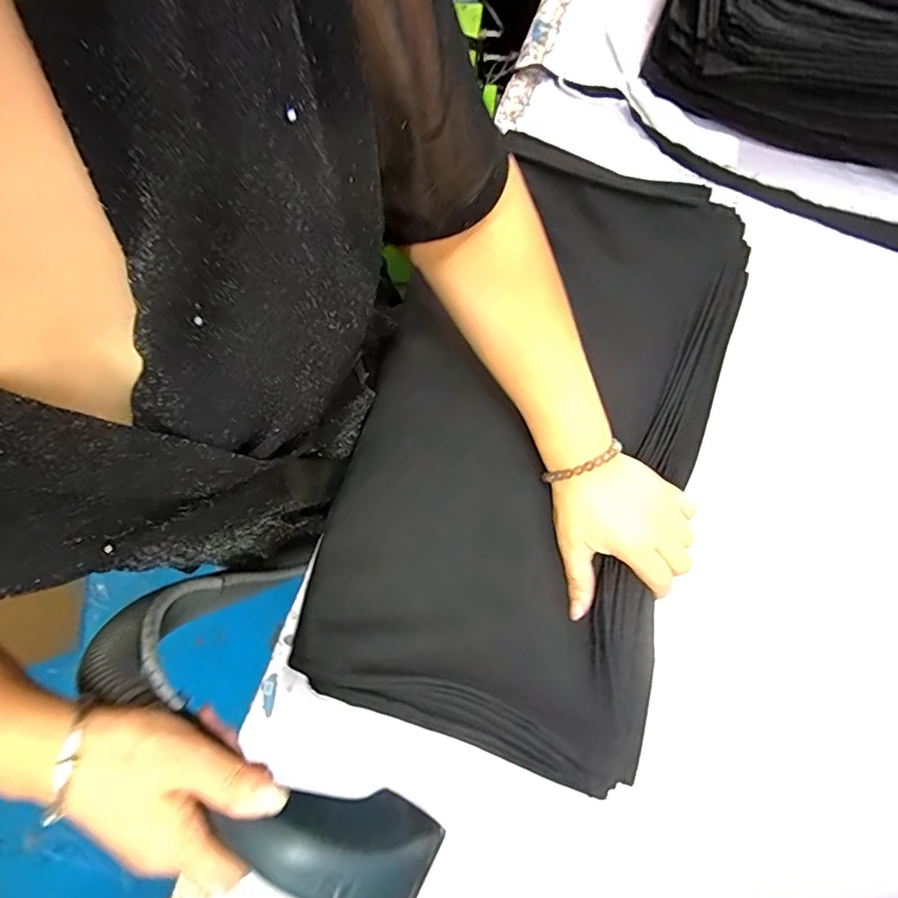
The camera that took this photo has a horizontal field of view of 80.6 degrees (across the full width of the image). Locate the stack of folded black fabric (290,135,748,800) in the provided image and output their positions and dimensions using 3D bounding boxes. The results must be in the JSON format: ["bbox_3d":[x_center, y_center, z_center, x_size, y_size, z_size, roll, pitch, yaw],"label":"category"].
[{"bbox_3d":[0.072,-0.017,0.460,0.290,0.077,0.499,20,80,2],"label":"stack of folded black fabric"}]

